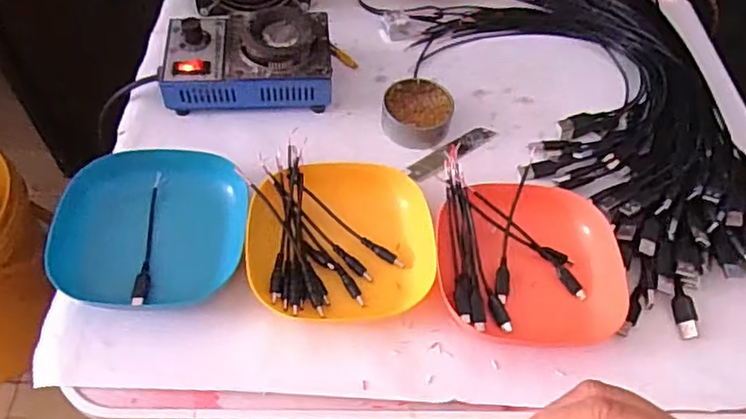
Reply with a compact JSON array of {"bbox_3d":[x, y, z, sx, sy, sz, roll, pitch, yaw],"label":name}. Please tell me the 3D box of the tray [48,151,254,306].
[{"bbox_3d":[-0.167,0.008,0.476,0.132,0.034,0.130,1,55,-3],"label":"tray"}]

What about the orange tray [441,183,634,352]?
[{"bbox_3d":[0.118,0.039,0.476,0.134,0.029,0.123,3,55,-2],"label":"orange tray"}]

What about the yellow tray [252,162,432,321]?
[{"bbox_3d":[-0.024,0.021,0.481,0.138,0.029,0.122,-4,56,-7],"label":"yellow tray"}]

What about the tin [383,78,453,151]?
[{"bbox_3d":[0.040,-0.090,0.567,0.063,0.025,0.064,2,55,-3],"label":"tin"}]

